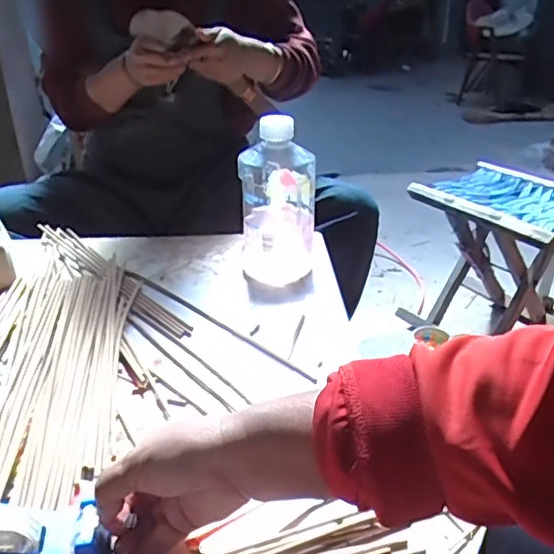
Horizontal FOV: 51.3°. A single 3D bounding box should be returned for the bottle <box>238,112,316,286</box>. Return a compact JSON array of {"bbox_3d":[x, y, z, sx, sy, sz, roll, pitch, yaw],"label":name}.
[{"bbox_3d":[0.002,-0.103,0.744,0.093,0.188,0.097,1,28,3],"label":"bottle"}]

